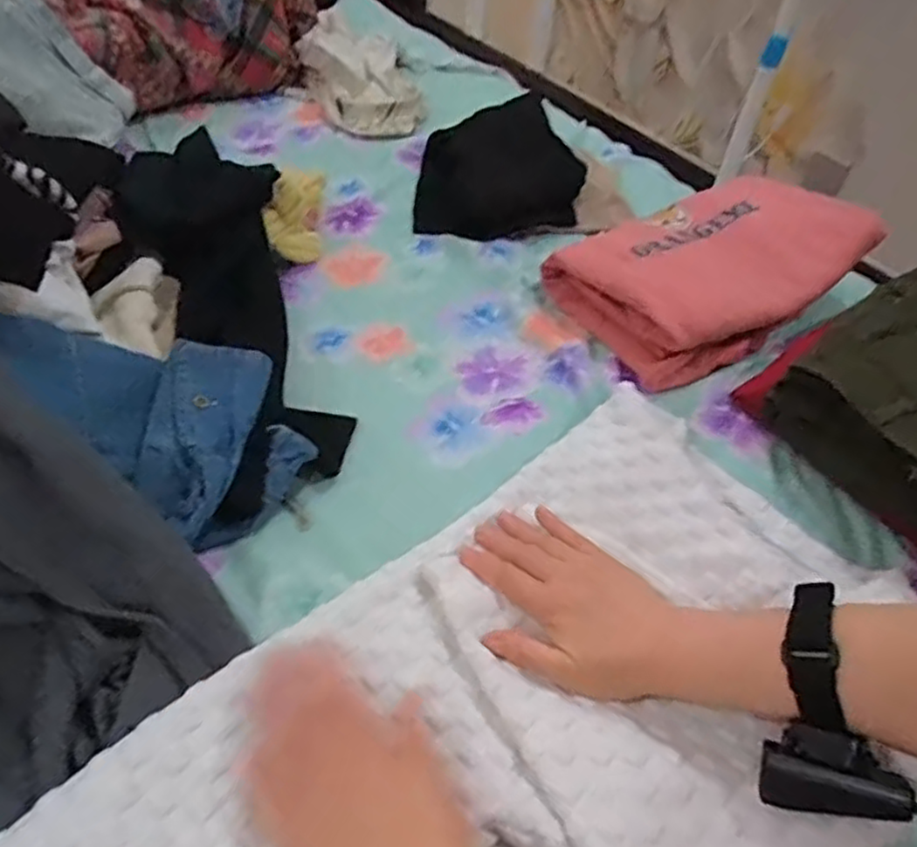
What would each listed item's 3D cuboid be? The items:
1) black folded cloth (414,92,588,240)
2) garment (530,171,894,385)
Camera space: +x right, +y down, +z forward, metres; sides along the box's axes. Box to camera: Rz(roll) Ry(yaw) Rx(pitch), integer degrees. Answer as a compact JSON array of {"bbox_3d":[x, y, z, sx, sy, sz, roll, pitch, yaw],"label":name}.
[{"bbox_3d":[0.046,-0.322,0.861,0.187,0.114,0.180,1,47,-6],"label":"black folded cloth"},{"bbox_3d":[0.269,-0.172,0.728,0.309,0.056,0.200,-28,57,-10],"label":"garment"}]

